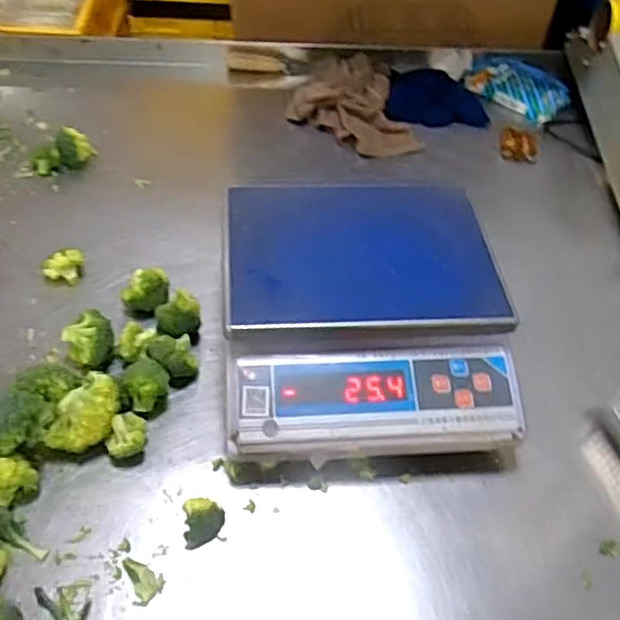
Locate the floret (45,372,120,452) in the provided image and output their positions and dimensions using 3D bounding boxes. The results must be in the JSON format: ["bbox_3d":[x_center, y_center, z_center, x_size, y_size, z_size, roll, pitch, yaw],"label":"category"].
[{"bbox_3d":[-0.211,0.102,0.623,0.051,0.051,0.076,31,52,19],"label":"floret"}]

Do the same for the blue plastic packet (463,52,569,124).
[{"bbox_3d":[0.340,-0.365,1.087,0.164,0.035,0.120,27,51,17],"label":"blue plastic packet"}]

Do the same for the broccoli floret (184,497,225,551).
[{"bbox_3d":[-0.092,0.185,0.574,0.034,0.028,0.036,-3,49,-10],"label":"broccoli floret"}]

